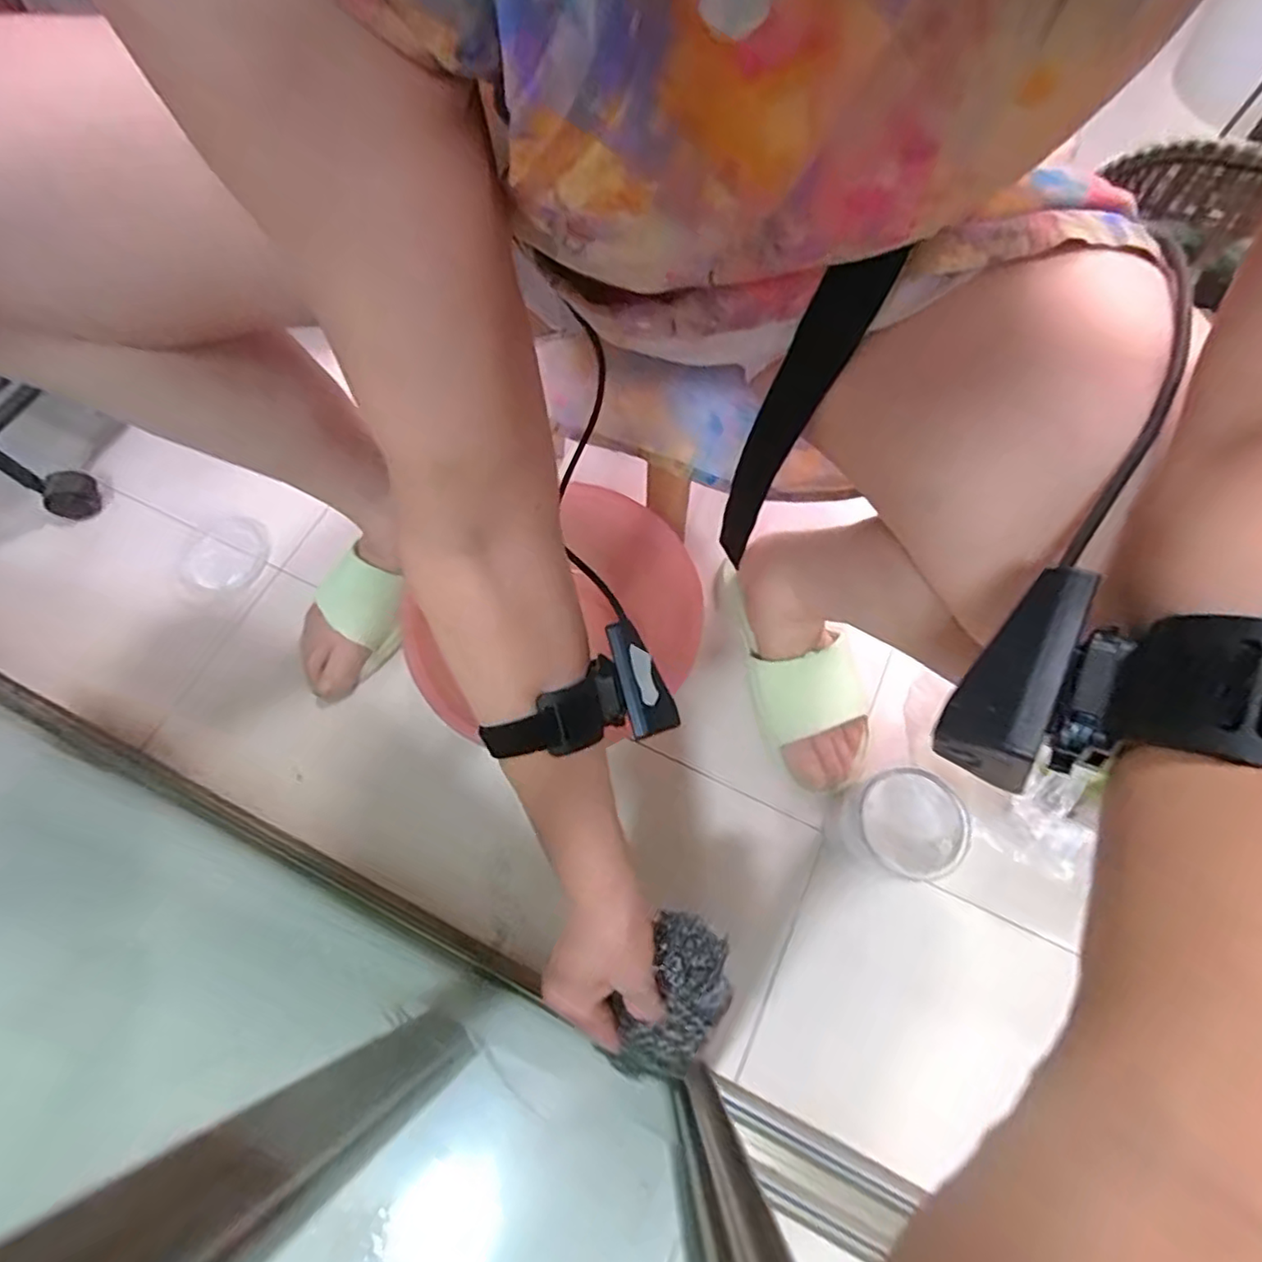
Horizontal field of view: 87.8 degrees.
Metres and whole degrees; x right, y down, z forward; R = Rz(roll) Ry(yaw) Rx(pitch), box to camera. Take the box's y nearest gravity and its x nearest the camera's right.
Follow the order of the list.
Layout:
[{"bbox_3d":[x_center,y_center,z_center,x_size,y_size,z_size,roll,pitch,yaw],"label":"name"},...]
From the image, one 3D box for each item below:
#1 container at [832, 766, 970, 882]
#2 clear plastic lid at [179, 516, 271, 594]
[{"bbox_3d":[0.218,0.164,0.538,0.094,0.098,0.074,-14,68,-5],"label":"container"},{"bbox_3d":[-0.420,-0.079,0.684,0.079,0.009,0.087,21,69,9],"label":"clear plastic lid"}]

